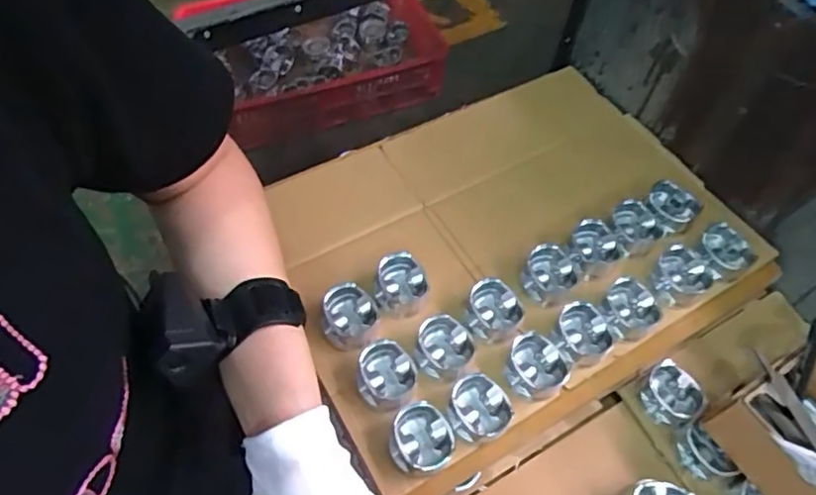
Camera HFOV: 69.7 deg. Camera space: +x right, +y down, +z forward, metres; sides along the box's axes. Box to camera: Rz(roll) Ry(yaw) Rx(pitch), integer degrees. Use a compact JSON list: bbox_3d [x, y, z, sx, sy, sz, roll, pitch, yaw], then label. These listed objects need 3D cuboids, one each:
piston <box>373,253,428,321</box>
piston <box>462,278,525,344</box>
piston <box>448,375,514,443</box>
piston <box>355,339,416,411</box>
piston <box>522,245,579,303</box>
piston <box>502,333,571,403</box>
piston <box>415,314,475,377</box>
[{"bbox_3d":[-0.008,0.053,0.799,0.073,0.055,0.078,2,56,-3],"label":"piston"},{"bbox_3d":[0.116,0.087,0.784,0.071,0.051,0.077,2,56,-3],"label":"piston"},{"bbox_3d":[0.086,0.199,0.709,0.071,0.057,0.072,2,56,-3],"label":"piston"},{"bbox_3d":[-0.028,0.160,0.723,0.075,0.056,0.070,2,56,-3],"label":"piston"},{"bbox_3d":[0.197,0.035,0.807,0.070,0.044,0.078,38,62,20],"label":"piston"},{"bbox_3d":[0.163,0.157,0.749,0.076,0.046,0.072,2,56,-3],"label":"piston"},{"bbox_3d":[0.046,0.129,0.752,0.070,0.050,0.071,2,56,-3],"label":"piston"}]

